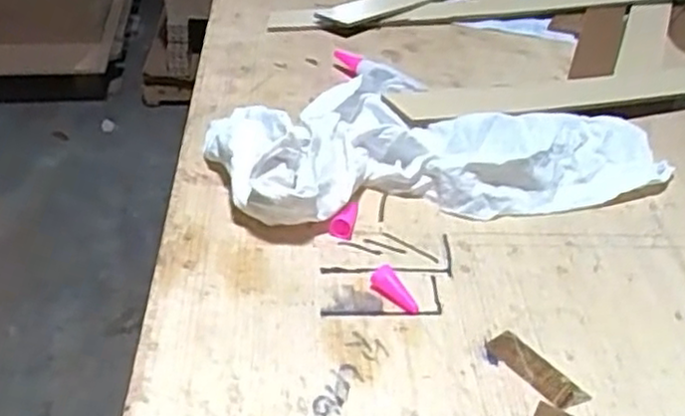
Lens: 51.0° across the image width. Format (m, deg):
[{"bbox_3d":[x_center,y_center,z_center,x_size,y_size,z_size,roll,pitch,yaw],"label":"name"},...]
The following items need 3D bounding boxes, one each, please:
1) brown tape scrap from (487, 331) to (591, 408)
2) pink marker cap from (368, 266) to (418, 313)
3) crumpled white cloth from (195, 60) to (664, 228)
[{"bbox_3d":[0.107,0.089,0.398,0.020,0.004,0.057,-26,47,-31],"label":"brown tape scrap"},{"bbox_3d":[0.031,0.050,0.433,0.013,0.013,0.035,-20,44,-26],"label":"pink marker cap"},{"bbox_3d":[0.071,-0.054,0.538,0.336,0.048,0.151,-6,39,-10],"label":"crumpled white cloth"}]

